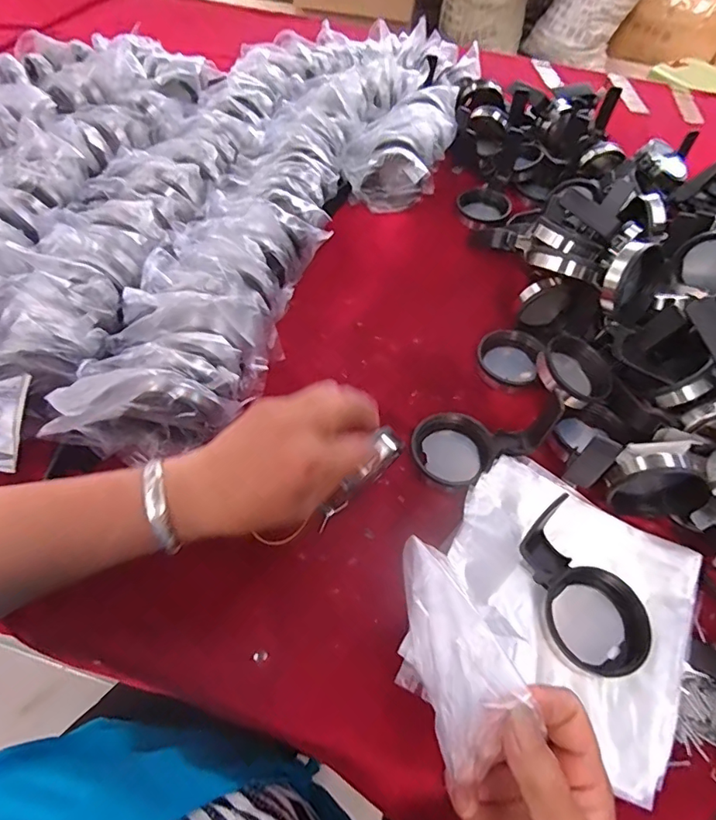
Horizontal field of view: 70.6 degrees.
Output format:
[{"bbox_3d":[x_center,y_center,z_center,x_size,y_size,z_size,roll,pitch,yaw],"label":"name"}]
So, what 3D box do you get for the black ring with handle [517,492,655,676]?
[{"bbox_3d":[0.159,0.128,0.359,0.061,0.047,0.108,-24,59,-21],"label":"black ring with handle"}]

